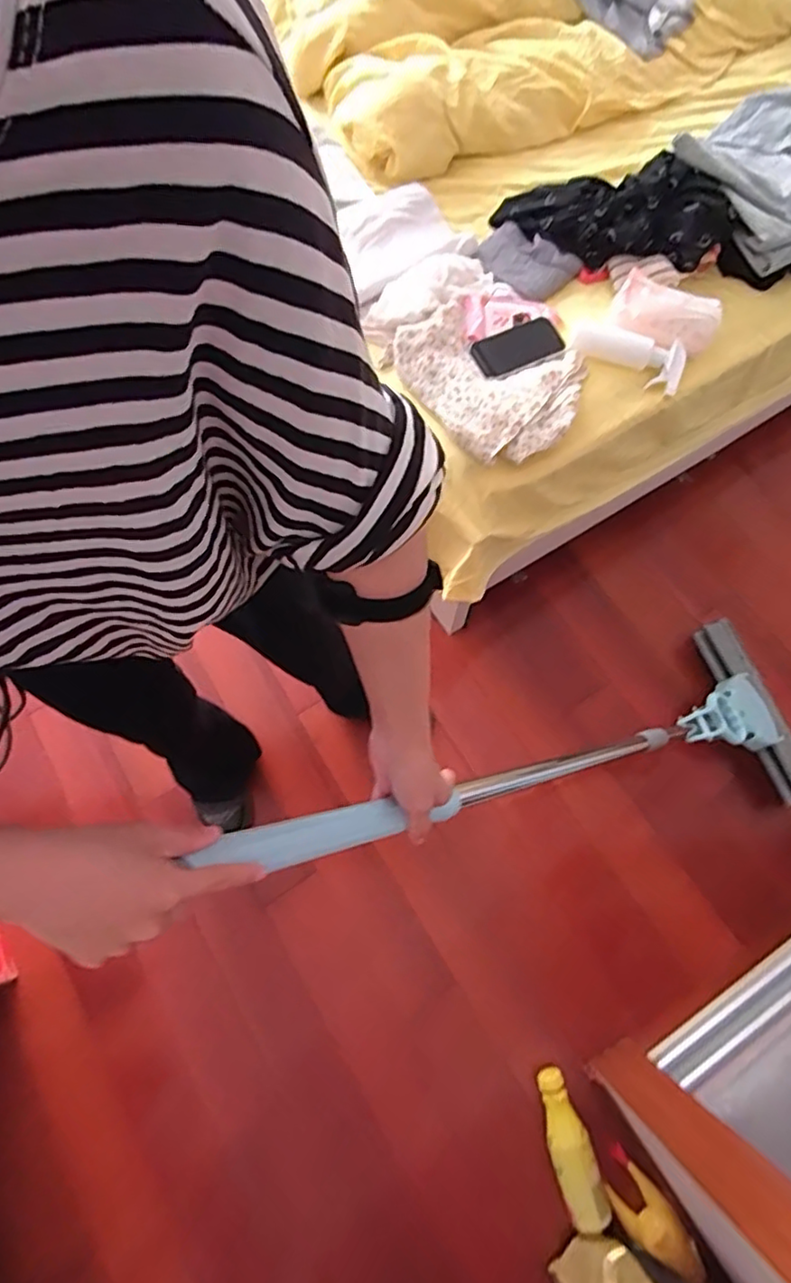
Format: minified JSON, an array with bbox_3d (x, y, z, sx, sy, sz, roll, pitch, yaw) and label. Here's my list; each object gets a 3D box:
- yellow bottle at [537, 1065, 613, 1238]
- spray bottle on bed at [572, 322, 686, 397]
[{"bbox_3d":[0.290,0.846,1.033,0.070,0.050,0.219,-16,71,-4],"label":"yellow bottle"},{"bbox_3d":[0.386,-0.476,1.021,0.185,0.040,0.068,19,72,7],"label":"spray bottle on bed"}]

